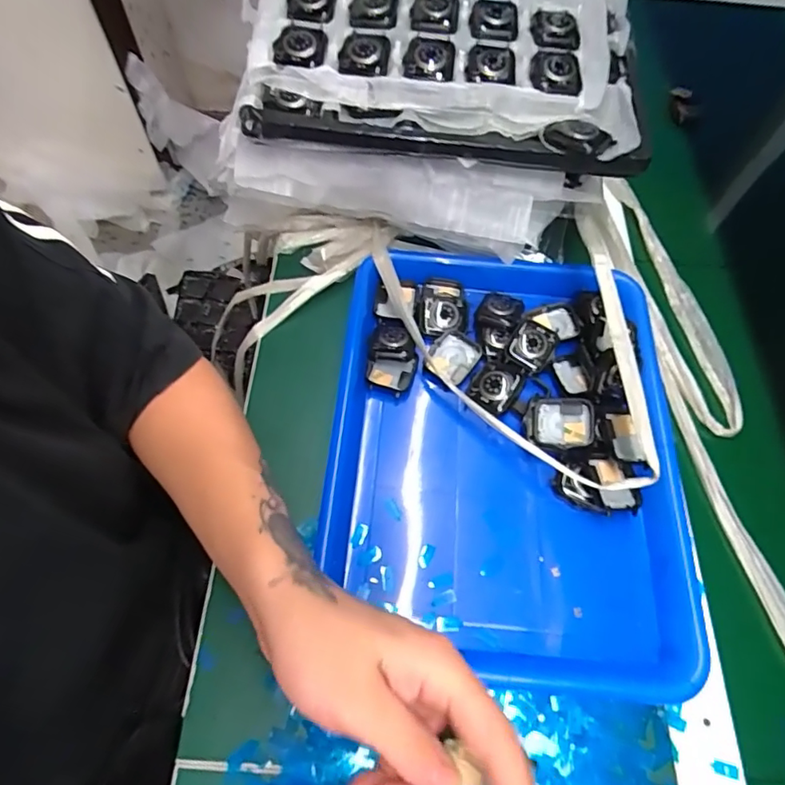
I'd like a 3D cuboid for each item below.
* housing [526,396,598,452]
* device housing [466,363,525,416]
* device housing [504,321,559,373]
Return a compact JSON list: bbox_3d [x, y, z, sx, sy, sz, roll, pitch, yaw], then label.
[{"bbox_3d":[0.128,0.024,0.401,0.050,0.009,0.040,4,76,16],"label":"housing"},{"bbox_3d":[0.083,-0.006,0.421,0.034,0.012,0.041,32,66,15],"label":"device housing"},{"bbox_3d":[0.116,-0.039,0.434,0.036,0.012,0.043,26,64,12],"label":"device housing"}]

